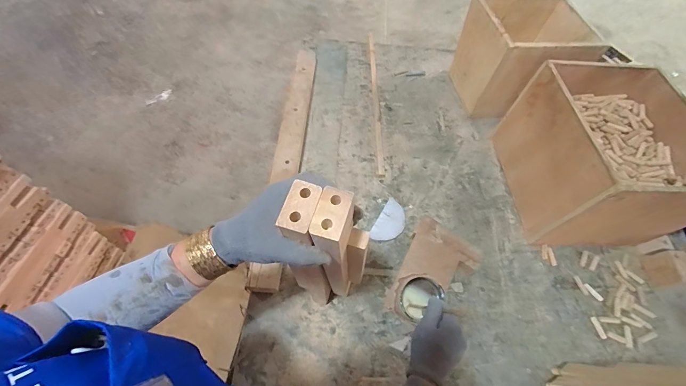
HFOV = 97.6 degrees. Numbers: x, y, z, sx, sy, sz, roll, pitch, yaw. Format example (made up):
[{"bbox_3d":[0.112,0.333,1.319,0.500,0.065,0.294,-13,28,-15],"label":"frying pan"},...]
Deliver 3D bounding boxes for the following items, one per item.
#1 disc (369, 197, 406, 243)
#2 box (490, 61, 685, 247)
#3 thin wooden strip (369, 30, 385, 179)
[{"bbox_3d":[0.106,0.066,0.670,0.057,0.006,0.111,28,62,14],"label":"disc"},{"bbox_3d":[0.552,-0.082,0.656,0.284,0.223,0.331,-1,59,-2],"label":"box"},{"bbox_3d":[0.093,-0.280,0.862,0.016,0.020,0.553,1,59,-1],"label":"thin wooden strip"}]

